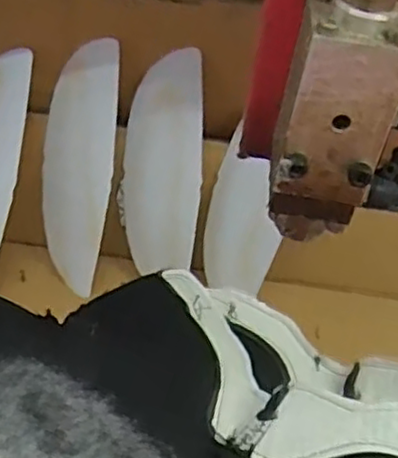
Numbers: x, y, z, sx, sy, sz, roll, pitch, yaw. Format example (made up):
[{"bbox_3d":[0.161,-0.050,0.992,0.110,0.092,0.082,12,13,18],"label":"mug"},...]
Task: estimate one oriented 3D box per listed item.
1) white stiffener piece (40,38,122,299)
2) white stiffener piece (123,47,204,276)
[{"bbox_3d":[-0.108,-0.055,0.604,0.074,0.211,0.013,16,16,28],"label":"white stiffener piece"},{"bbox_3d":[-0.030,-0.054,0.595,0.065,0.189,0.026,6,16,-2],"label":"white stiffener piece"}]

